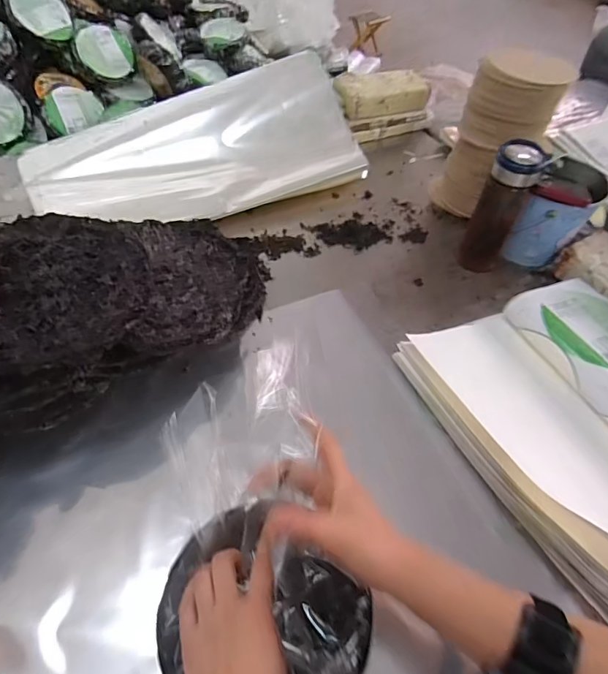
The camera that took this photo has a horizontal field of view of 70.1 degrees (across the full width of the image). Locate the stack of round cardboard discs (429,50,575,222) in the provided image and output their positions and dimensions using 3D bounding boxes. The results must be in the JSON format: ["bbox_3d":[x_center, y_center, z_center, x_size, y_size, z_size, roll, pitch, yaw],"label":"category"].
[{"bbox_3d":[0.345,-0.349,0.775,0.141,0.264,0.131,-9,53,-11],"label":"stack of round cardboard discs"}]

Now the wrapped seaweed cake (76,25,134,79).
[{"bbox_3d":[-0.607,-0.870,1.329,0.169,0.159,0.039,-16,9,-32],"label":"wrapped seaweed cake"}]

